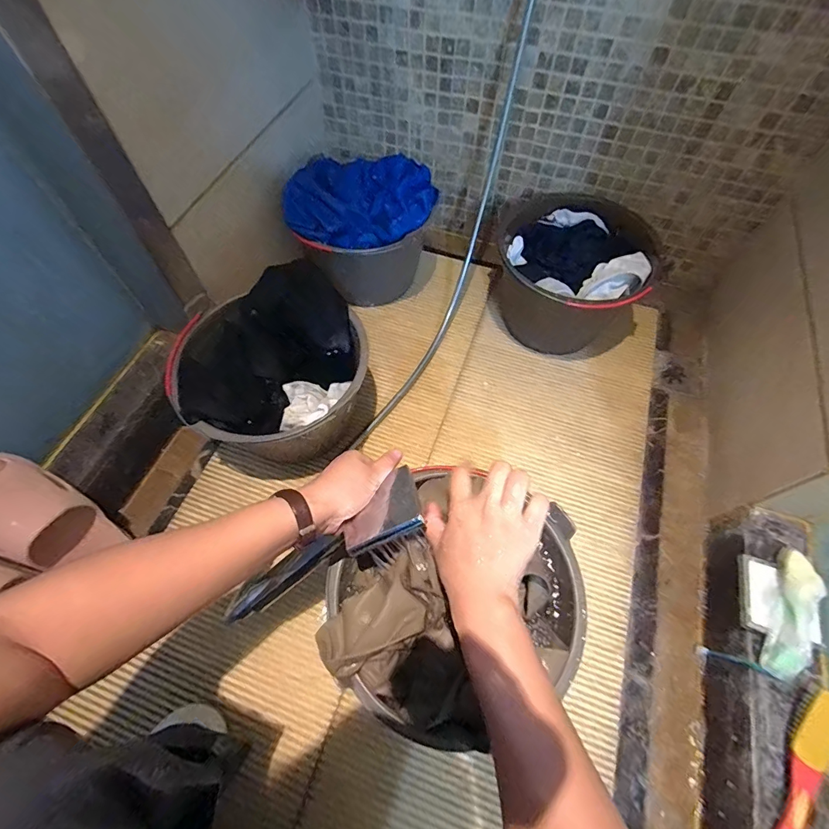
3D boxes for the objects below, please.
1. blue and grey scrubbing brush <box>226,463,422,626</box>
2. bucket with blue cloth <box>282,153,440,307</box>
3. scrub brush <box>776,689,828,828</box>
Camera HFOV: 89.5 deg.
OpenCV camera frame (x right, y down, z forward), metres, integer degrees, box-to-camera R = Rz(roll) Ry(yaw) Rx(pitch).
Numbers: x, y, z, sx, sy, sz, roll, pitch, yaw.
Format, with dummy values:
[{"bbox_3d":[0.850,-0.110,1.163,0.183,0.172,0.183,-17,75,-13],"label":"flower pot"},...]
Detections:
[{"bbox_3d":[-0.102,0.147,0.439,0.247,0.053,0.066,-34,64,10],"label":"blue and grey scrubbing brush"},{"bbox_3d":[-0.097,-0.343,0.839,0.249,0.223,0.223,5,61,3],"label":"bucket with blue cloth"},{"bbox_3d":[0.410,0.375,0.441,0.024,0.044,0.165,27,79,14],"label":"scrub brush"}]

